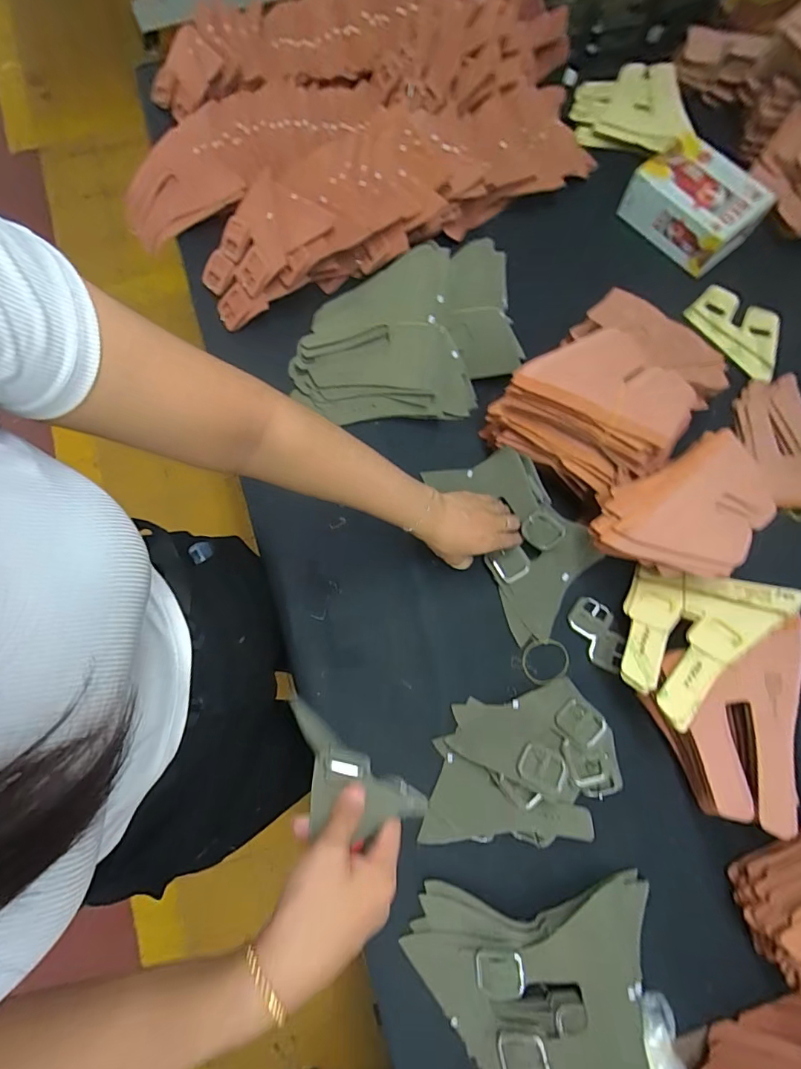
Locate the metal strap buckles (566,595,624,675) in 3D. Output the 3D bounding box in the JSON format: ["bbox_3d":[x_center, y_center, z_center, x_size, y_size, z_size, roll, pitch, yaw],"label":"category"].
[{"bbox_3d":[0.238,0.119,0.565,0.047,0.008,0.089,-26,78,-5],"label":"metal strap buckles"}]

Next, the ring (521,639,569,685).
[{"bbox_3d":[0.173,0.151,0.561,0.056,0.008,0.052,0,77,1],"label":"ring"}]

